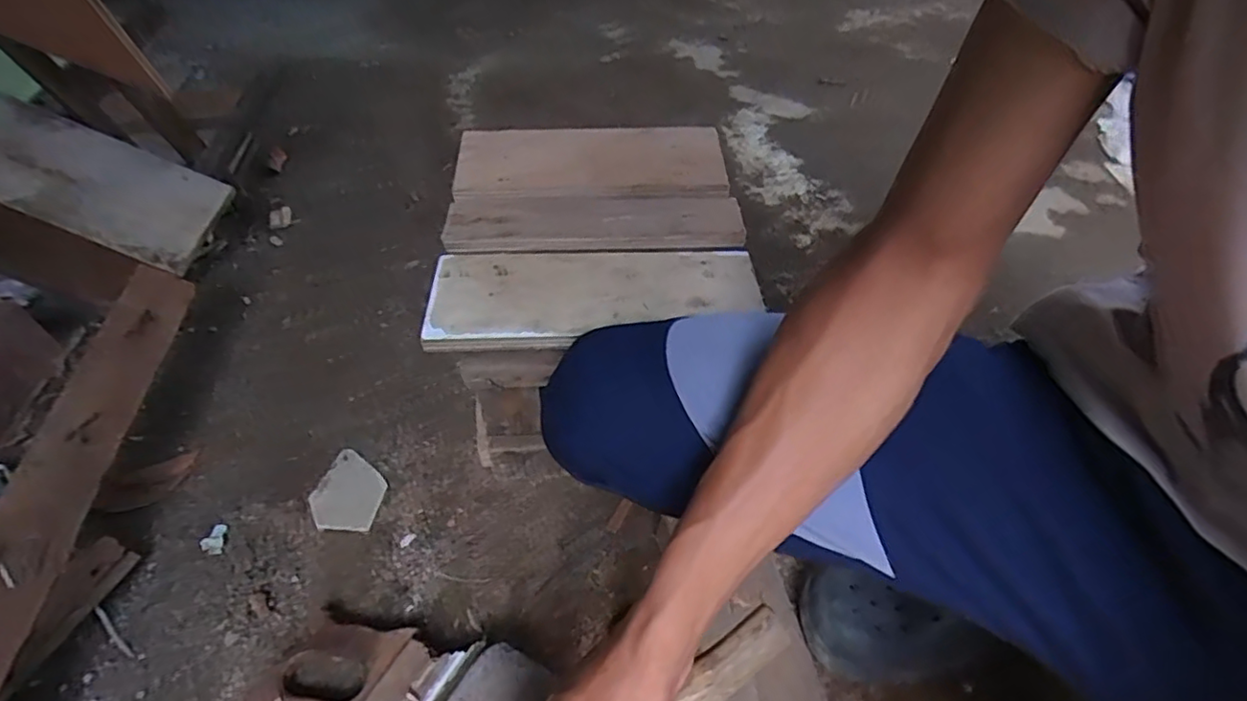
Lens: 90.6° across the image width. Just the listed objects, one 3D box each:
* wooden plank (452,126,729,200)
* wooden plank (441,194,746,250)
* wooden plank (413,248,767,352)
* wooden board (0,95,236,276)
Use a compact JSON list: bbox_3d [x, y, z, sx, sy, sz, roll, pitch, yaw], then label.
[{"bbox_3d":[-0.030,-0.195,0.636,0.270,0.025,0.112,-4,48,-4],"label":"wooden plank"},{"bbox_3d":[-0.026,-0.124,0.578,0.271,0.013,0.074,-3,48,-2],"label":"wooden plank"},{"bbox_3d":[-0.021,-0.051,0.522,0.273,0.018,0.100,-4,48,-3],"label":"wooden plank"},{"bbox_3d":[-0.685,-0.214,0.794,0.295,0.022,0.134,23,80,-10],"label":"wooden board"}]

